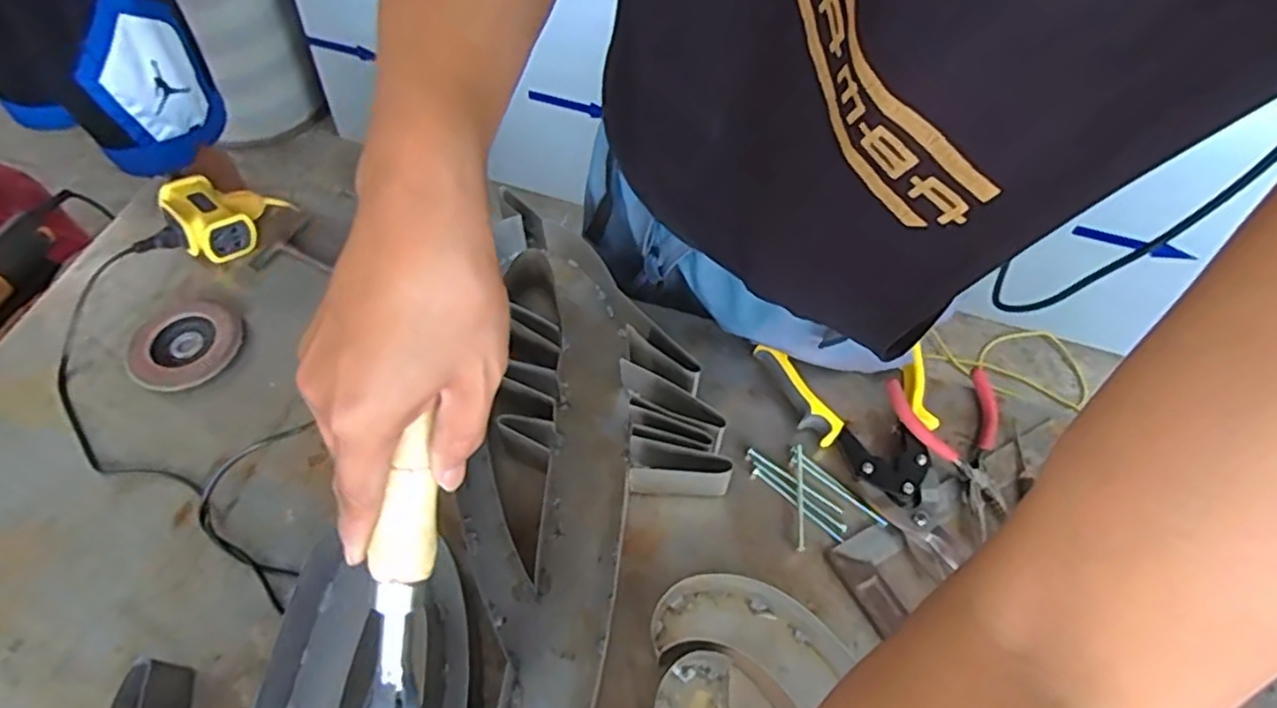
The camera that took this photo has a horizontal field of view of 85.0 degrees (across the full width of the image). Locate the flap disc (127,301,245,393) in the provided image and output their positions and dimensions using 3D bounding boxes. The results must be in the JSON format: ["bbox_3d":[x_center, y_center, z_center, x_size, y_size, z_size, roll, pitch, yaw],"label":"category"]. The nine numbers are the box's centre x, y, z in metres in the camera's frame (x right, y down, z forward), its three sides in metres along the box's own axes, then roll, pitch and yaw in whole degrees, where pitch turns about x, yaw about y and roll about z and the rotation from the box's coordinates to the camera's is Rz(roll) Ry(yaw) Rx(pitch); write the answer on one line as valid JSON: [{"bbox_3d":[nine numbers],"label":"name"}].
[{"bbox_3d":[-0.408,-0.008,0.625,0.086,0.020,0.091,0,58,-1],"label":"flap disc"}]

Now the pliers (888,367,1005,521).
[{"bbox_3d":[0.279,0.058,0.591,0.098,0.024,0.125,-27,63,-17],"label":"pliers"}]

